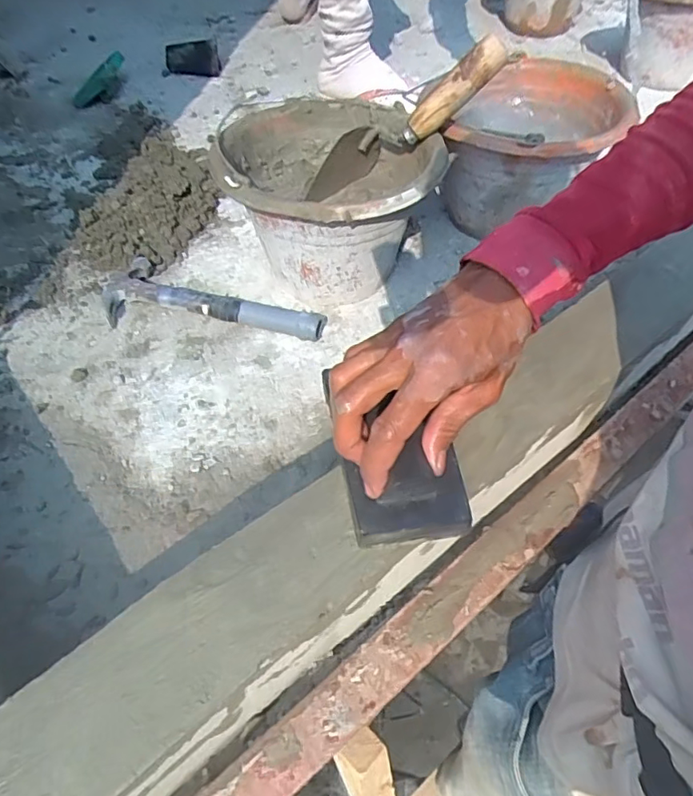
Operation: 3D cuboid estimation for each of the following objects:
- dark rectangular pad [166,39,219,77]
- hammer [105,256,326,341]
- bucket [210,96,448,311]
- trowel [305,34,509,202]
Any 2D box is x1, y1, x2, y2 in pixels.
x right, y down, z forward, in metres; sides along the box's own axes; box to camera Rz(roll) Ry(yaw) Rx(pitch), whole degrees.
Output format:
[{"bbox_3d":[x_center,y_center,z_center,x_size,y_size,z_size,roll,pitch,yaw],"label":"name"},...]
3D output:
[{"bbox_3d":[-0.336,-0.737,1.161,0.114,0.053,0.061,-3,52,-2],"label":"dark rectangular pad"},{"bbox_3d":[-0.166,-0.111,0.638,0.279,0.030,0.096,14,52,12],"label":"hammer"},{"bbox_3d":[-0.021,-0.219,0.639,0.230,0.167,0.236,0,50,0],"label":"bucket"},{"bbox_3d":[0.061,-0.312,0.607,0.250,0.063,0.066,-25,46,28],"label":"trowel"}]

